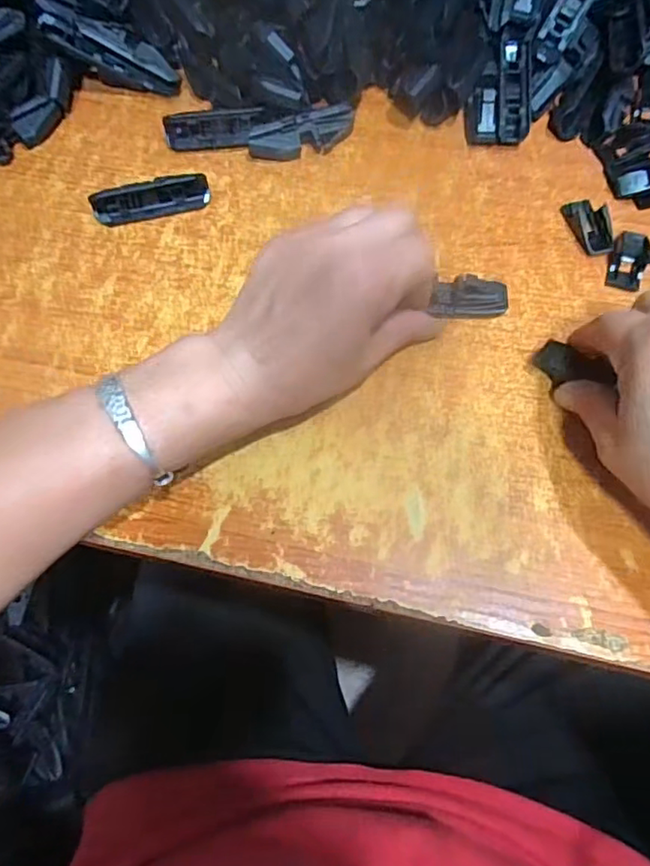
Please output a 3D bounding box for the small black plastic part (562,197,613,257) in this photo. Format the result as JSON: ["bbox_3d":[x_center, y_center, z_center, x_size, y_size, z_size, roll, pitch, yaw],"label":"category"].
[{"bbox_3d":[0.164,-0.129,0.354,0.019,0.013,0.042,-13,67,-3],"label":"small black plastic part"}]

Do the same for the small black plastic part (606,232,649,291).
[{"bbox_3d":[0.184,-0.104,0.348,0.019,0.005,0.040,17,69,9],"label":"small black plastic part"}]

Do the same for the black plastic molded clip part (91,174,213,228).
[{"bbox_3d":[-0.112,-0.151,0.371,0.074,0.017,0.018,-14,67,-3],"label":"black plastic molded clip part"}]

